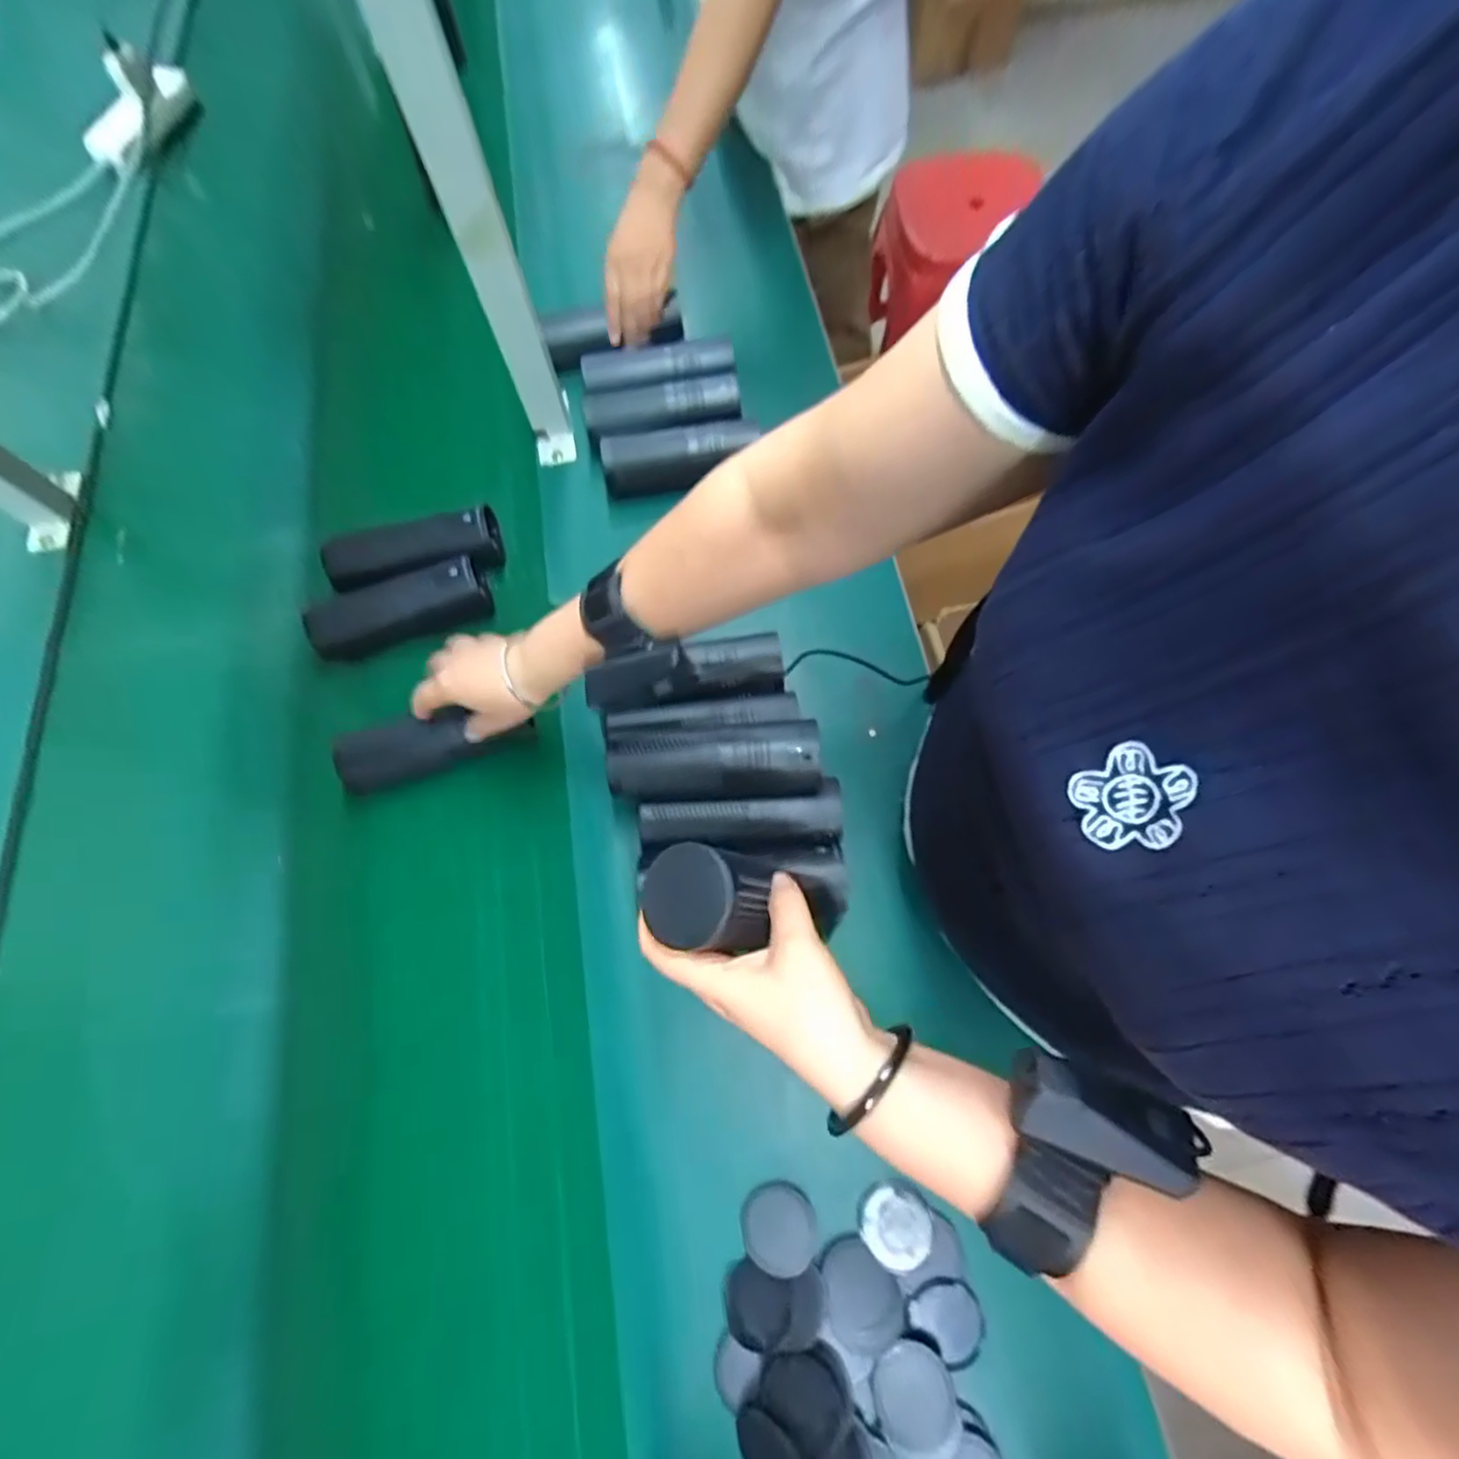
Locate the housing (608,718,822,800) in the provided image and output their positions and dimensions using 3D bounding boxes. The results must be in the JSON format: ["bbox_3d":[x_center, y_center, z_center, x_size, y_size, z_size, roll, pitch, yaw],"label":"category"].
[{"bbox_3d":[-0.011,0.025,0.526,0.158,0.053,0.054,-4,70,0],"label":"housing"}]

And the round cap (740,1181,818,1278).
[{"bbox_3d":[0.036,0.352,0.471,0.051,0.005,0.052,1,53,-1],"label":"round cap"}]

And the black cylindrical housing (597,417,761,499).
[{"bbox_3d":[-0.050,-0.278,0.685,0.159,0.050,0.044,-9,70,-2],"label":"black cylindrical housing"}]

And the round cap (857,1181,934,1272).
[{"bbox_3d":[0.117,0.351,0.471,0.049,0.014,0.048,0,70,1],"label":"round cap"}]

